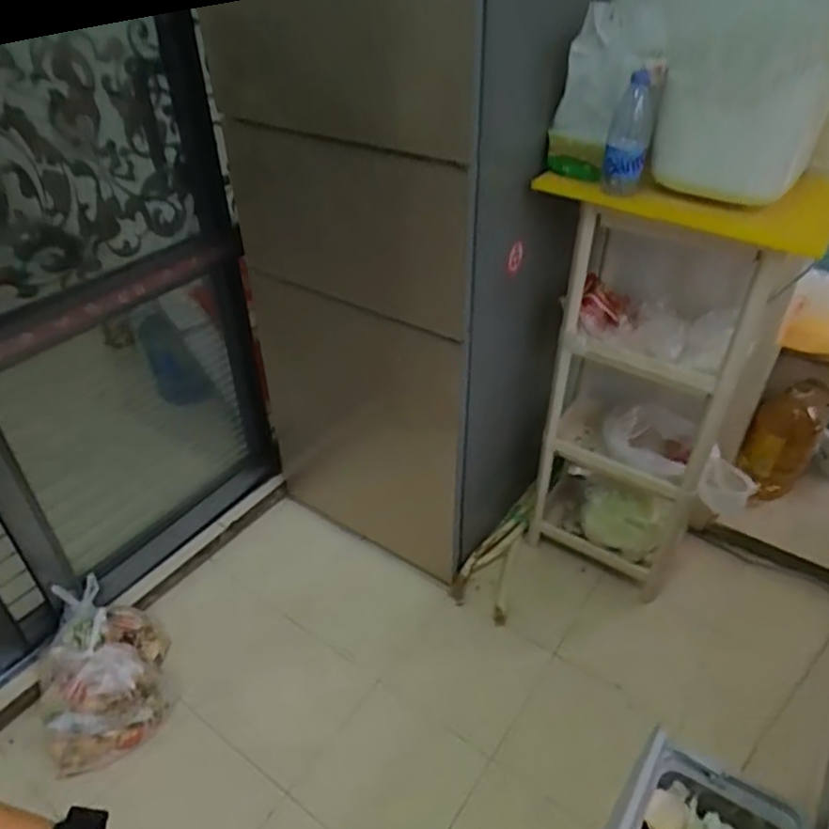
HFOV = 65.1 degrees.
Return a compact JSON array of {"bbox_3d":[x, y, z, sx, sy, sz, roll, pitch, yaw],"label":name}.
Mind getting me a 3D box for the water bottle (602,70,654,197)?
[{"bbox_3d":[0.579,-0.764,1.728,0.106,0.343,0.083,13,4,16],"label":"water bottle"}]

